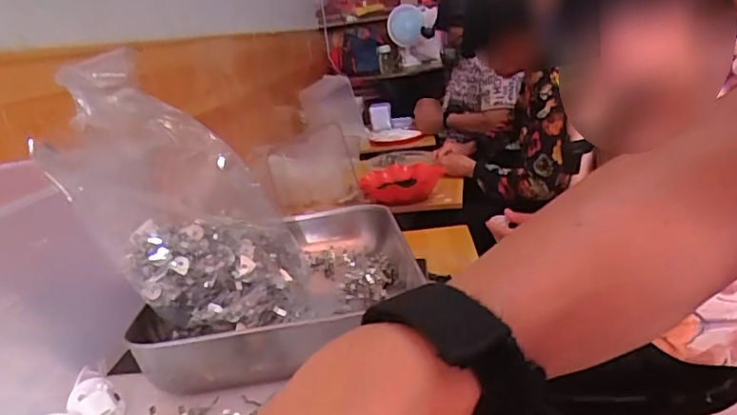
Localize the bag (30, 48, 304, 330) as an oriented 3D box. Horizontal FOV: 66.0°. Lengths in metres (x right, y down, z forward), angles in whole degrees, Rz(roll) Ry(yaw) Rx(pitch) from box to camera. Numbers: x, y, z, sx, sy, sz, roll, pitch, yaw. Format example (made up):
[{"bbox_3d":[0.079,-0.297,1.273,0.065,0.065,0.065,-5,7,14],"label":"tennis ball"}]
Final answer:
[{"bbox_3d":[-0.127,-0.007,0.414,0.133,0.184,0.157,-10,18,-6],"label":"bag"}]

